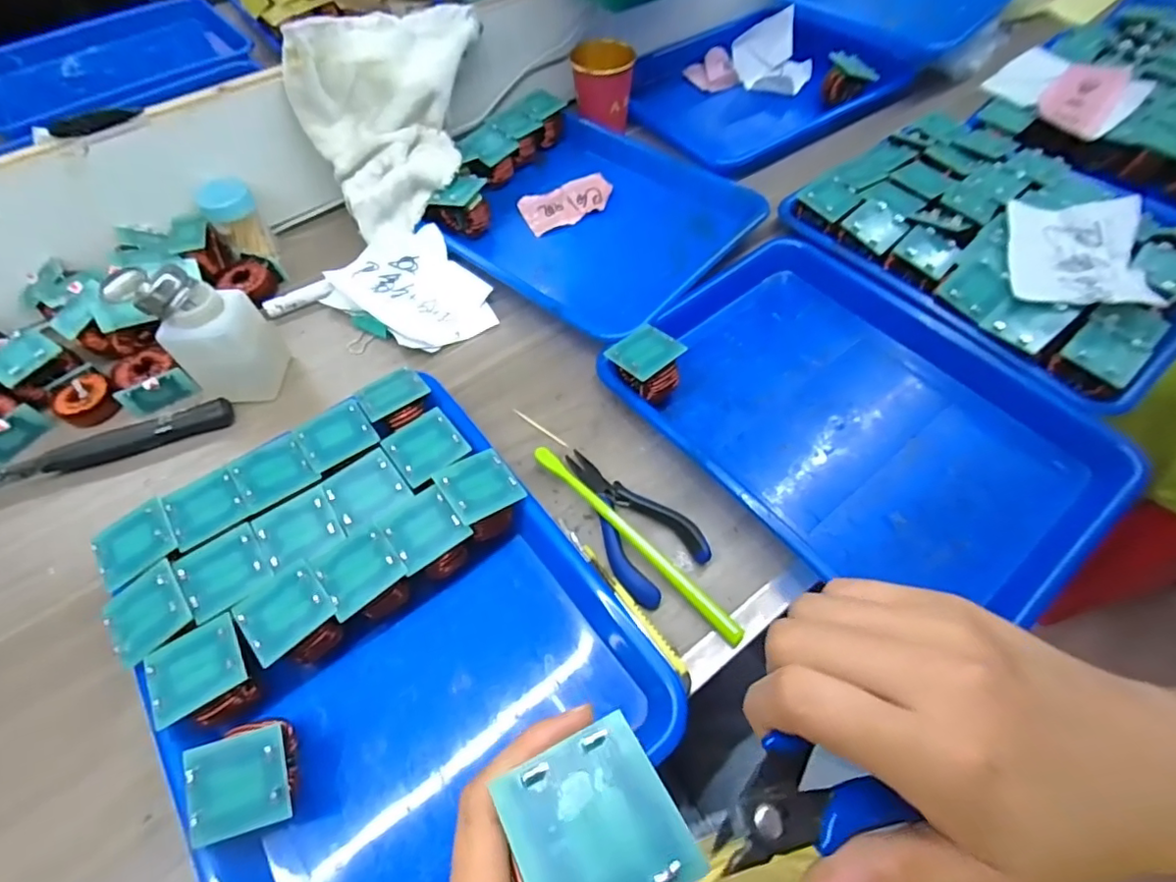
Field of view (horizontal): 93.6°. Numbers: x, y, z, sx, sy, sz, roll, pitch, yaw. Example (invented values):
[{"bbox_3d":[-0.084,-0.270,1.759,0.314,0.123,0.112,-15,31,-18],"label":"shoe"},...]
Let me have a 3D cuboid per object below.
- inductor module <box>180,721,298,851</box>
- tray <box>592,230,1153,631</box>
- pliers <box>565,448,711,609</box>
[{"bbox_3d":[-0.180,0.183,0.299,0.049,0.051,0.049,-16,59,-7],"label":"inductor module"},{"bbox_3d":[0.199,-0.023,0.414,0.254,0.042,0.319,-35,63,-18],"label":"tray"},{"bbox_3d":[0.024,0.053,0.395,0.062,0.015,0.124,-35,63,-18],"label":"pliers"}]

